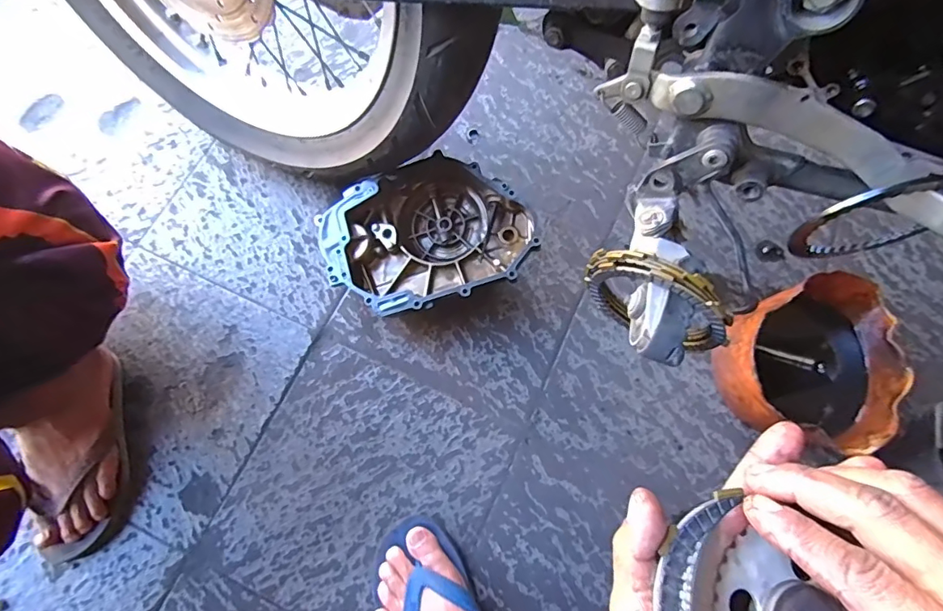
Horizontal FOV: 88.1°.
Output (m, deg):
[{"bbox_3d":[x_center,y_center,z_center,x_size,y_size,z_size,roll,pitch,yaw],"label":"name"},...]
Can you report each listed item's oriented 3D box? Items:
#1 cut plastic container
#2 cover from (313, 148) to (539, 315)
[{"bbox_3d":[0.412,0.076,0.596,0.193,0.110,0.181,-29,77,-10],"label":"cut plastic container"},{"bbox_3d":[-0.062,-0.088,0.650,0.257,0.102,0.195,-16,72,-5],"label":"cover"}]

